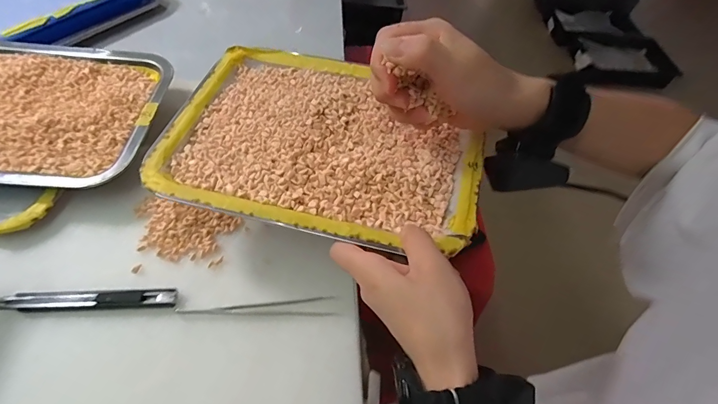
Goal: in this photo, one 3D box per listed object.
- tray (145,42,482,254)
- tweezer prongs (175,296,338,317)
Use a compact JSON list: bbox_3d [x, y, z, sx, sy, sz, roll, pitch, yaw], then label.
[{"bbox_3d":[-0.029,-0.054,0.327,0.255,0.023,0.181,15,56,6],"label":"tray"},{"bbox_3d":[-0.083,0.088,0.317,0.123,0.004,0.013,-2,56,-6],"label":"tweezer prongs"}]

